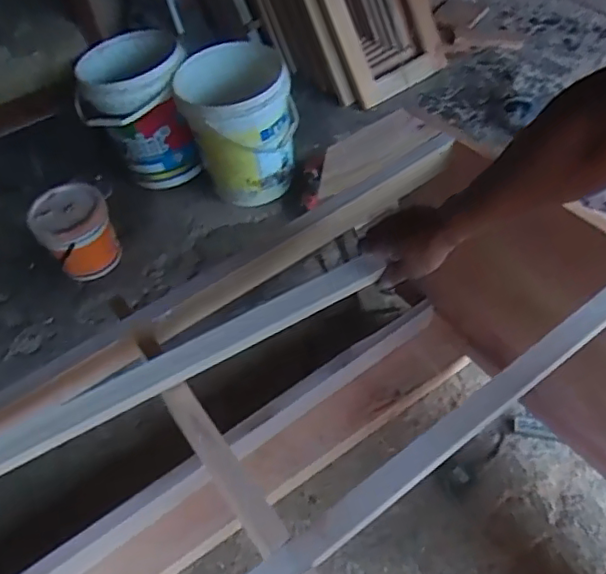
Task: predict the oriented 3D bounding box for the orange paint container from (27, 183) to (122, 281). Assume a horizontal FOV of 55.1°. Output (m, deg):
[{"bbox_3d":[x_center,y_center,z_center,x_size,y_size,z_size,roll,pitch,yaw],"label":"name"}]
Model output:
[{"bbox_3d":[-0.601,-0.148,1.547,0.185,0.219,0.181,-20,51,-9],"label":"orange paint container"}]

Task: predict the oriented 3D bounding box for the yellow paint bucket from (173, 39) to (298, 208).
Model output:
[{"bbox_3d":[-0.177,-0.473,1.688,0.324,0.337,0.339,-16,50,-6],"label":"yellow paint bucket"}]

